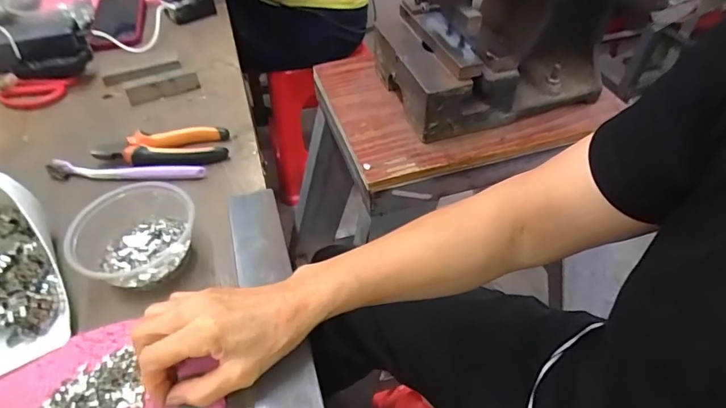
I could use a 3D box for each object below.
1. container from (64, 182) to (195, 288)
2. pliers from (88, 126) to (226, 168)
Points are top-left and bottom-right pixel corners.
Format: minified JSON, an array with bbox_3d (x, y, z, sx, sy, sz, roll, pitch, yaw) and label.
[{"bbox_3d":[-0.213,0.031,0.407,0.112,0.050,0.095,-18,49,-17],"label":"container"},{"bbox_3d":[-0.237,-0.061,0.517,0.147,0.023,0.063,-7,47,-7],"label":"pliers"}]

